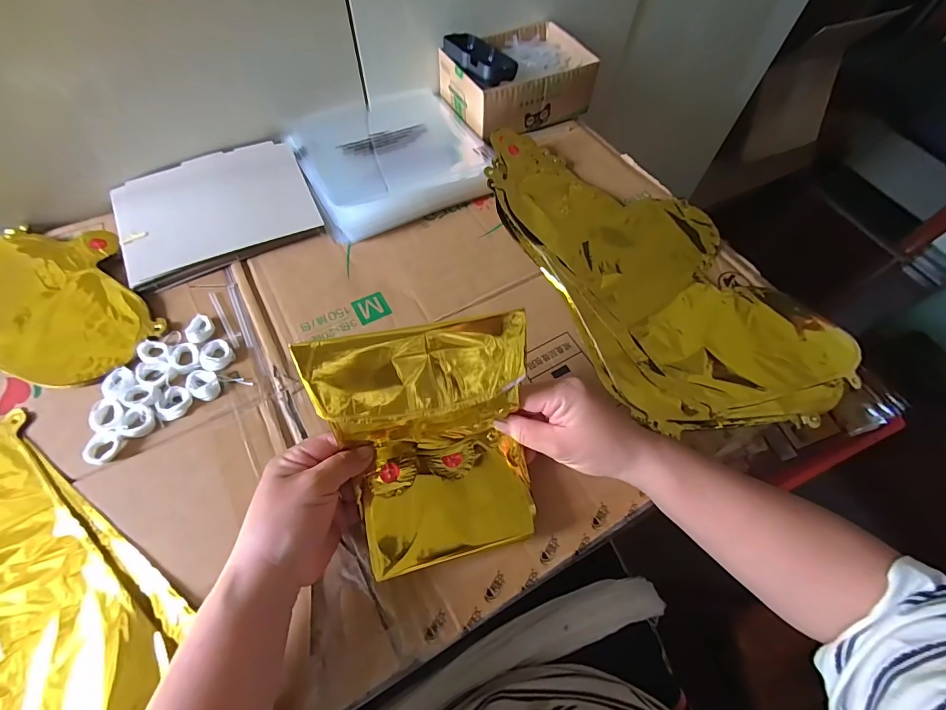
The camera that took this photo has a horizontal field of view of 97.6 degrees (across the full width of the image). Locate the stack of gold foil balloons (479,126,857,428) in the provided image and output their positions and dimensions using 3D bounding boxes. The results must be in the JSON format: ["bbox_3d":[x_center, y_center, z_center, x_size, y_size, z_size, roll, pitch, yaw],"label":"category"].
[{"bbox_3d":[0.199,-0.114,0.463,0.248,0.031,0.416,-21,65,-13],"label":"stack of gold foil balloons"}]

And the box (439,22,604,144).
[{"bbox_3d":[0.062,-0.385,0.573,0.187,0.074,0.139,-25,66,-15],"label":"box"}]

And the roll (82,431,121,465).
[{"bbox_3d":[-0.309,0.077,0.345,0.027,0.010,0.026,1,62,-2],"label":"roll"}]

